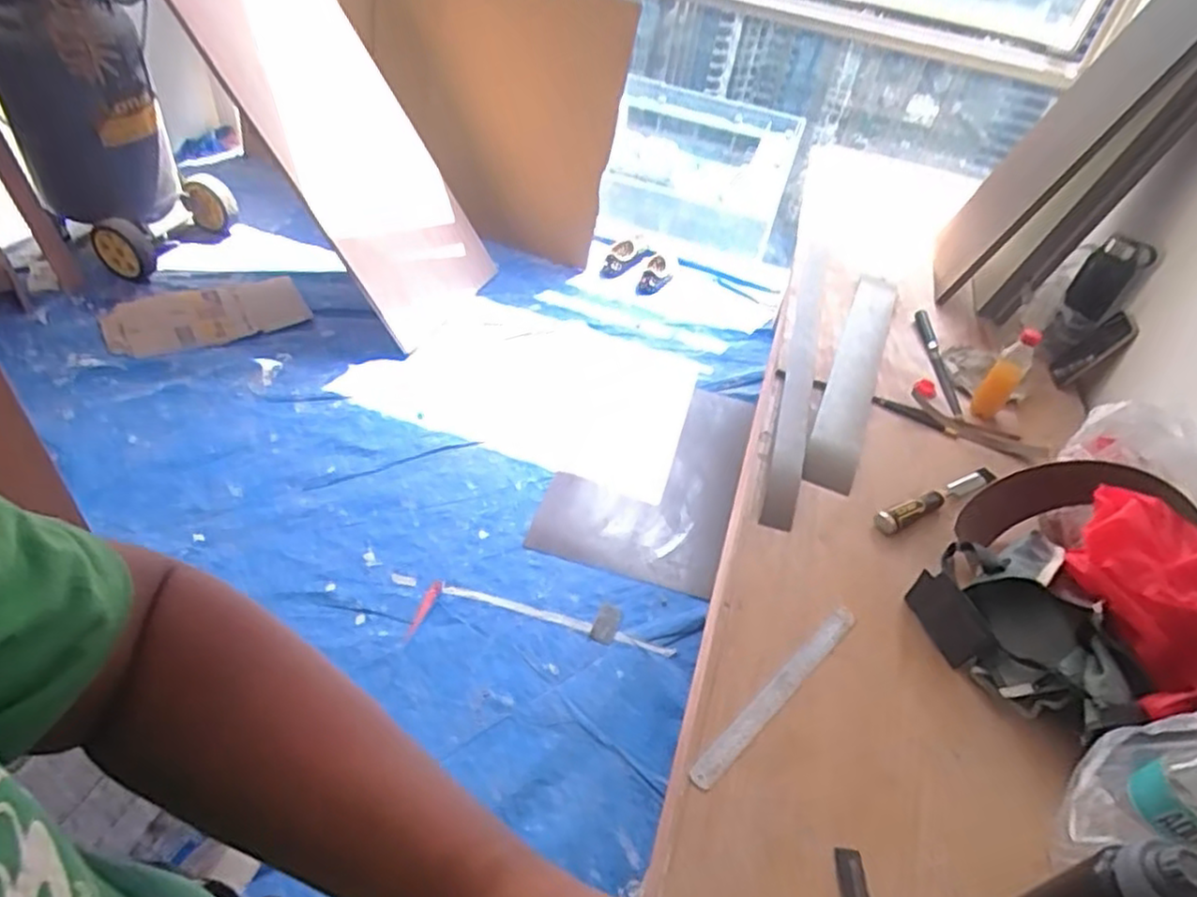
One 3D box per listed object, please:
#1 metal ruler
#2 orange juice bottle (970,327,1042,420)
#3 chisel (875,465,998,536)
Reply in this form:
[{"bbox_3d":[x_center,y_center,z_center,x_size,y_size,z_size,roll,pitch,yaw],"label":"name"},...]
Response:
[{"bbox_3d":[0.221,0.292,0.876,0.323,0.007,0.029,-32,62,-34],"label":"metal ruler"},{"bbox_3d":[0.721,-0.128,1.281,0.054,0.177,0.051,34,49,23],"label":"orange juice bottle"},{"bbox_3d":[0.545,0.075,1.142,0.271,0.025,0.040,-18,50,-26],"label":"chisel"}]

